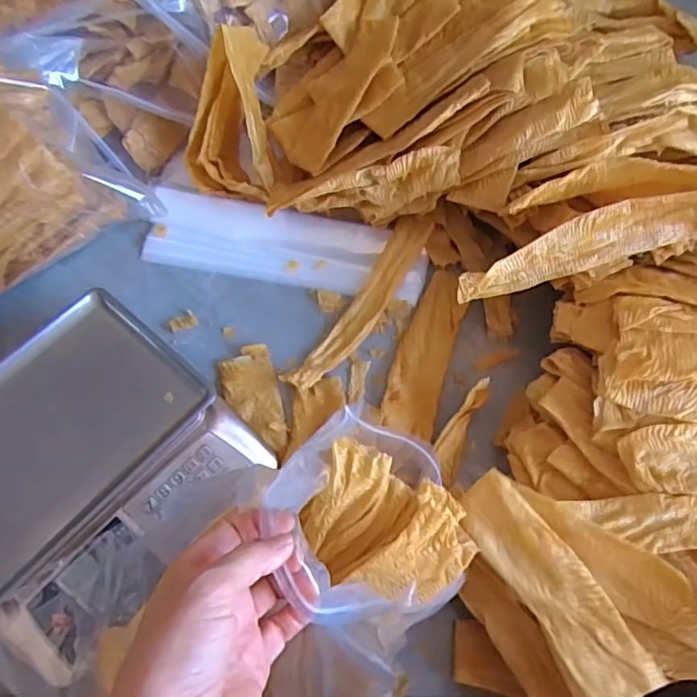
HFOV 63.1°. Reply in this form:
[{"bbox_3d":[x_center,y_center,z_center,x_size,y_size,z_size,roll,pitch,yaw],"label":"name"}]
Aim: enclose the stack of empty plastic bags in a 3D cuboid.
[{"bbox_3d":[-0.096,-0.160,0.876,0.429,0.029,0.131,11,63,8],"label":"stack of empty plastic bags"}]

